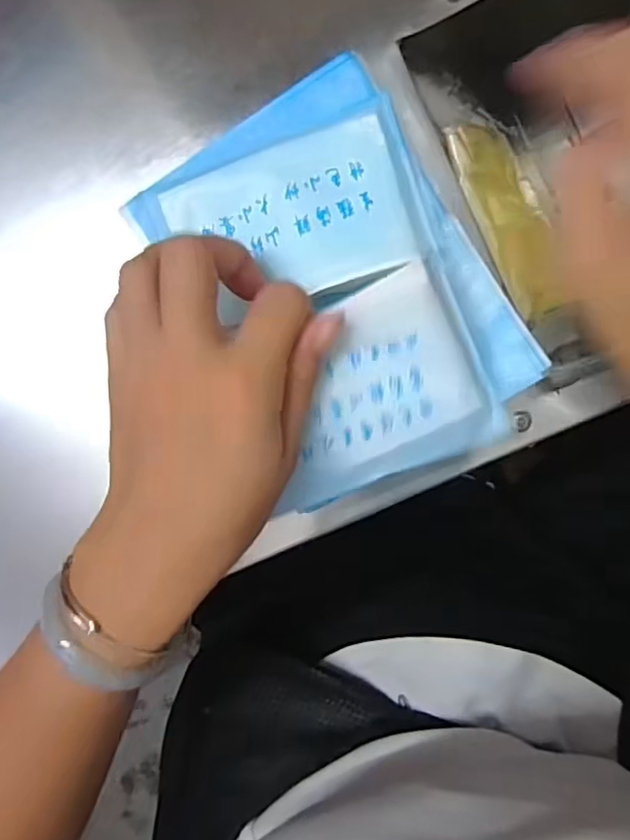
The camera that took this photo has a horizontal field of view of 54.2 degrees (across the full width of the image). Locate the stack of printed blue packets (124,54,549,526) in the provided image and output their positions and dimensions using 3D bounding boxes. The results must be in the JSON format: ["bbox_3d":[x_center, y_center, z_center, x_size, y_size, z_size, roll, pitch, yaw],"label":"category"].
[{"bbox_3d":[0.010,-0.055,0.257,0.119,0.029,0.167,-29,92,7],"label":"stack of printed blue packets"}]

